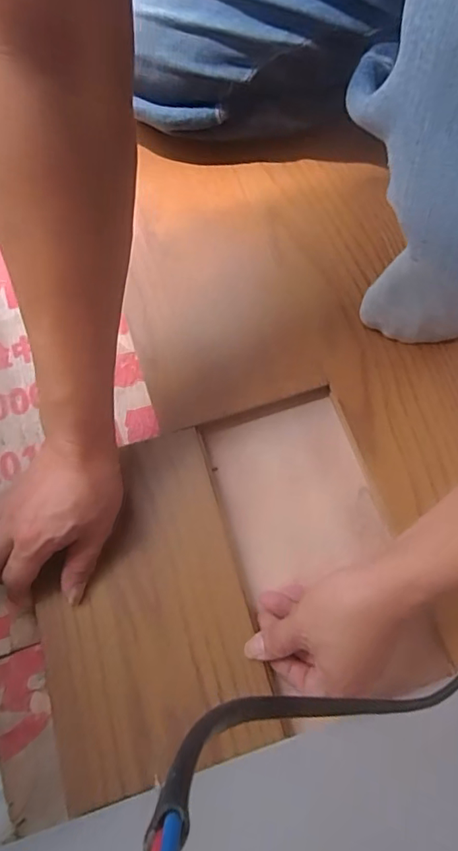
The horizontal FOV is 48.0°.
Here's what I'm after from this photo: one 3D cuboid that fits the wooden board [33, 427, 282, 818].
[{"bbox_3d":[-0.075,0.143,0.422,0.171,0.013,0.253,-17,69,-5],"label":"wooden board"}]

